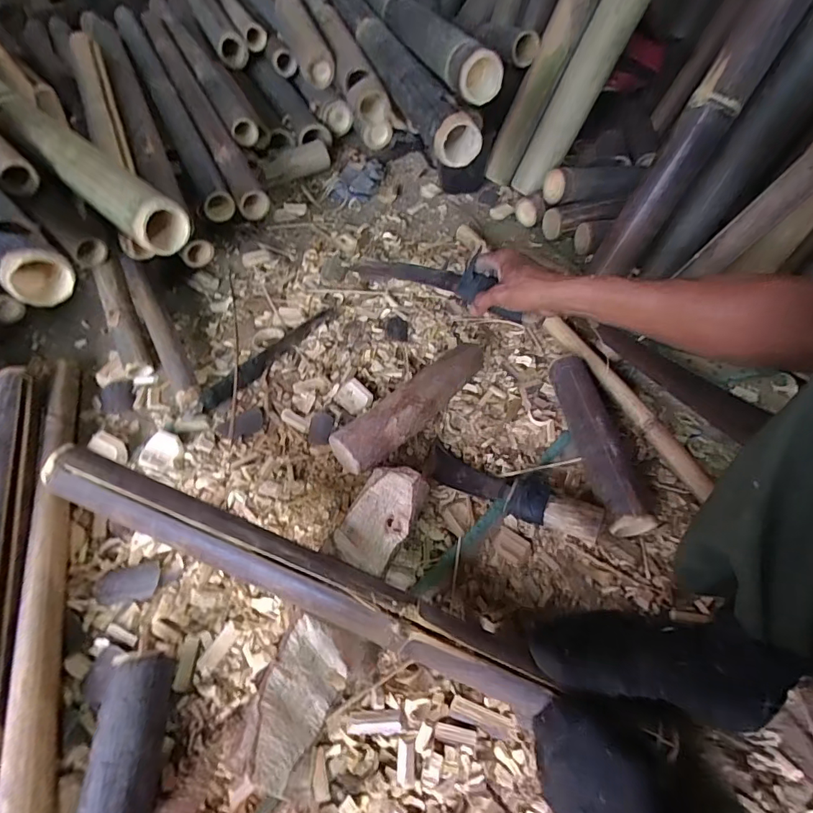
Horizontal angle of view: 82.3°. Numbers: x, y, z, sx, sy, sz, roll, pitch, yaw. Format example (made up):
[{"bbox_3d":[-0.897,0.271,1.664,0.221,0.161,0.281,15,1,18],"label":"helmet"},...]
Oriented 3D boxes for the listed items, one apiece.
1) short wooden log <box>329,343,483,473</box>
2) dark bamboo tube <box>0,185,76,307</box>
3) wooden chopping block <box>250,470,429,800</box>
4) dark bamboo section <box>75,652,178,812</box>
[{"bbox_3d":[0.015,-0.002,0.650,0.259,0.065,0.057,-38,65,-24],"label":"short wooden log"},{"bbox_3d":[-0.517,-0.235,0.582,0.068,0.060,0.307,-38,65,-24],"label":"dark bamboo tube"},{"bbox_3d":[-0.065,0.213,0.503,0.087,0.060,0.325,16,57,9],"label":"wooden chopping block"},{"bbox_3d":[-0.251,0.354,0.405,0.055,0.057,0.235,-2,56,-3],"label":"dark bamboo section"}]

